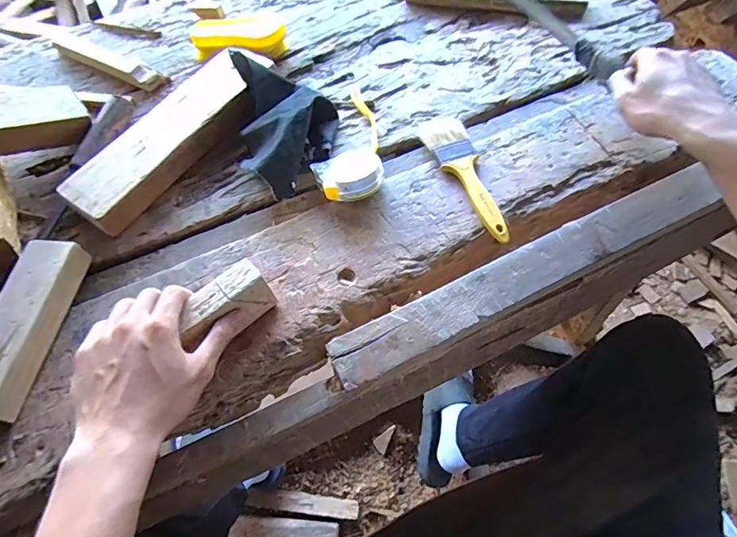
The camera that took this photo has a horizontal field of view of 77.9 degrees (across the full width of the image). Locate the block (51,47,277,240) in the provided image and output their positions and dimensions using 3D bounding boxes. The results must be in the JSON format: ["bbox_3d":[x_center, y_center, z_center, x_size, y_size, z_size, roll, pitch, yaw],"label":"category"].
[{"bbox_3d":[-0.226,-0.160,0.537,0.088,0.043,0.274,31,67,17],"label":"block"}]

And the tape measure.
[{"bbox_3d":[-0.023,-0.154,0.535,0.078,0.027,0.179,-1,62,1],"label":"tape measure"}]

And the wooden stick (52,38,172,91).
[{"bbox_3d":[-0.356,-0.286,0.623,0.182,0.015,0.033,26,65,15],"label":"wooden stick"}]

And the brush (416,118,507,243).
[{"bbox_3d":[0.114,-0.108,0.511,0.049,0.015,0.187,-21,63,-9],"label":"brush"}]

